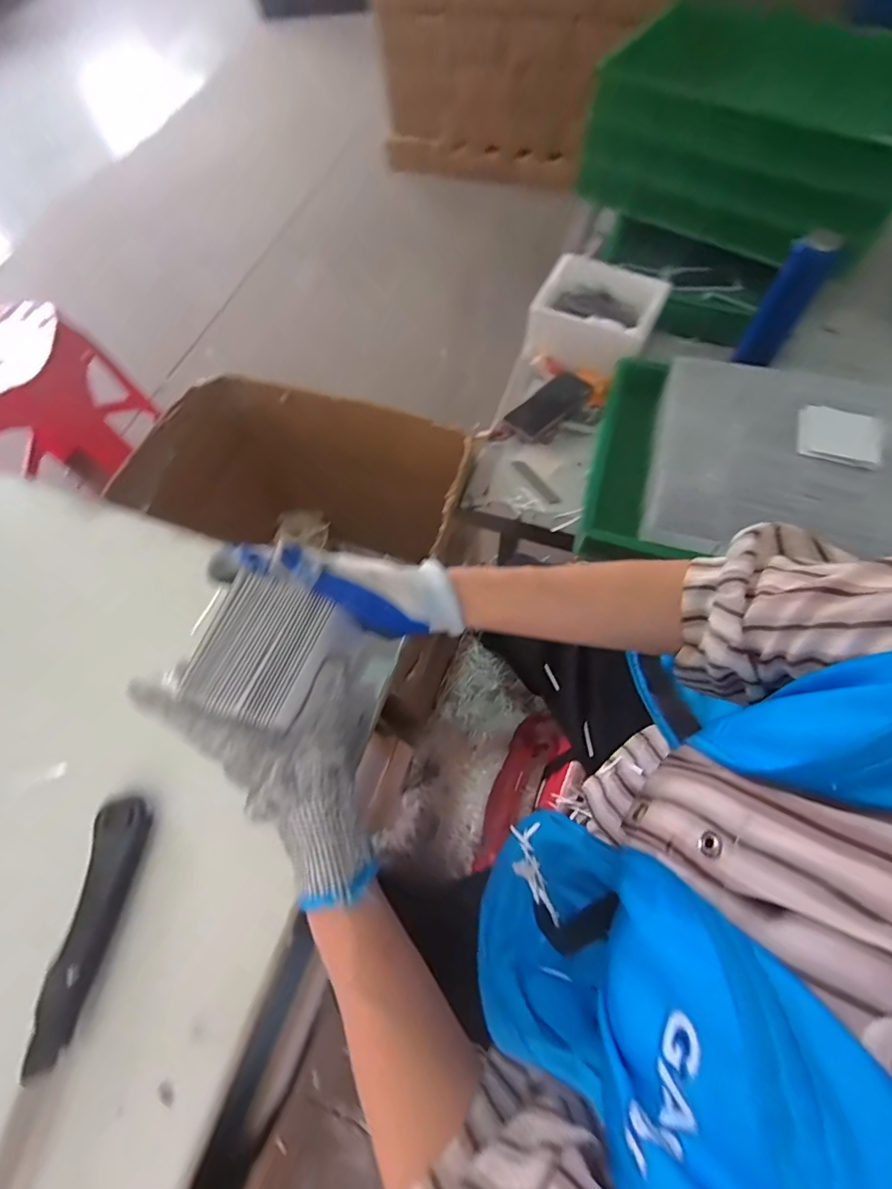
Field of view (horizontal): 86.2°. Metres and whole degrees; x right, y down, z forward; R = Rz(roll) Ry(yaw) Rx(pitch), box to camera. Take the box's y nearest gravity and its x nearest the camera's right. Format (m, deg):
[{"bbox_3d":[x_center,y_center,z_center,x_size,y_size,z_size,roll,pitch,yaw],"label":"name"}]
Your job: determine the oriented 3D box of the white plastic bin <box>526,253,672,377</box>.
[{"bbox_3d":[0.260,-0.484,0.835,0.197,0.096,0.161,23,68,13],"label":"white plastic bin"}]

